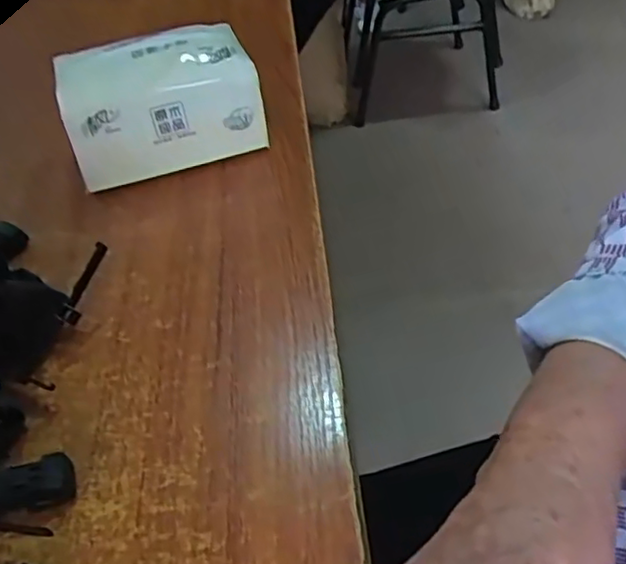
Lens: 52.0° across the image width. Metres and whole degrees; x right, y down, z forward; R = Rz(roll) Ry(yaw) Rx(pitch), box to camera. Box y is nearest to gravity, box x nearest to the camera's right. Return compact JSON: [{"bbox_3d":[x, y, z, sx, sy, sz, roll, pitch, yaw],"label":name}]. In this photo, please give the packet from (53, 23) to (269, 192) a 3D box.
[{"bbox_3d":[-0.110,-0.128,0.468,0.131,0.086,0.066,-15,44,-11],"label":"packet"}]

